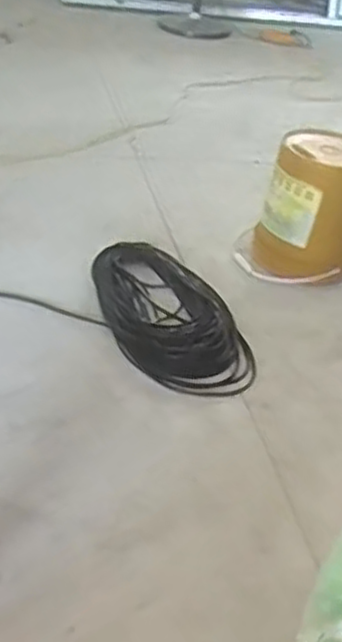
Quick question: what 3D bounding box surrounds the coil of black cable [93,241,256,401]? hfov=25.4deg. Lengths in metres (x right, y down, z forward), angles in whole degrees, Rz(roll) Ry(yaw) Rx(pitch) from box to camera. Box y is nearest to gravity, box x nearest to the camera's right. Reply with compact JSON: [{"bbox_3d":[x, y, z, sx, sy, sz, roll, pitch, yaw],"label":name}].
[{"bbox_3d":[-0.007,-0.031,1.897,0.325,0.064,0.584,-2,35,-15],"label":"coil of black cable"}]

